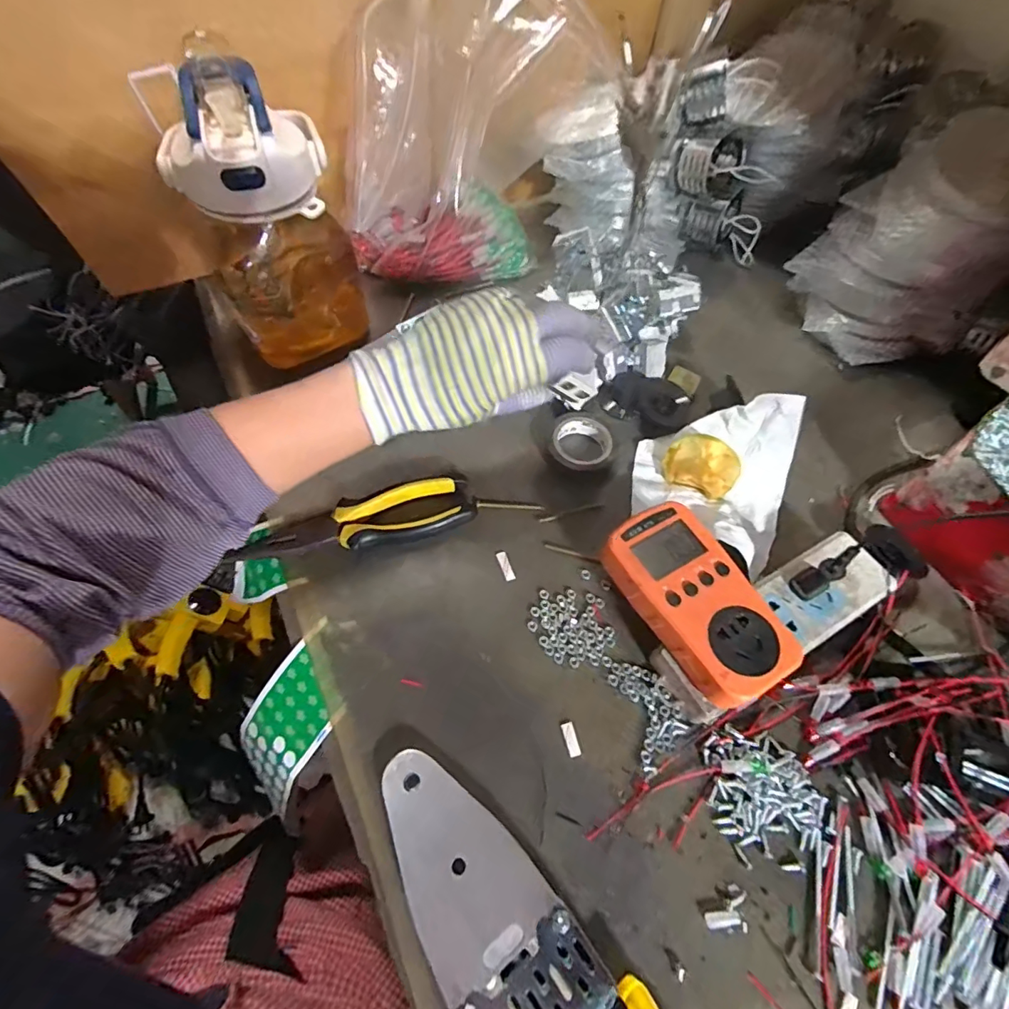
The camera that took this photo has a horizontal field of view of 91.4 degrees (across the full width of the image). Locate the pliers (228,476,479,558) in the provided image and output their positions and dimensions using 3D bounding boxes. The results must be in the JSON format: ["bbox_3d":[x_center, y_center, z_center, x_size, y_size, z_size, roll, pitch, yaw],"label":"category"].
[{"bbox_3d":[-0.109,0.014,0.380,0.174,0.023,0.044,-13,63,-10],"label":"pliers"}]

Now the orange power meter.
[{"bbox_3d":[0.124,0.061,0.320,0.068,0.029,0.125,-27,66,-16],"label":"orange power meter"}]

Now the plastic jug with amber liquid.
[{"bbox_3d":[-0.192,-0.224,0.422,0.120,0.213,0.090,-20,65,-13],"label":"plastic jug with amber liquid"}]

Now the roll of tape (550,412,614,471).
[{"bbox_3d":[0.068,-0.054,0.433,0.051,0.017,0.053,1,62,-2],"label":"roll of tape"}]

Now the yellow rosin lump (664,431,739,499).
[{"bbox_3d":[0.163,-0.032,0.410,0.057,0.031,0.039,34,65,14],"label":"yellow rosin lump"}]

